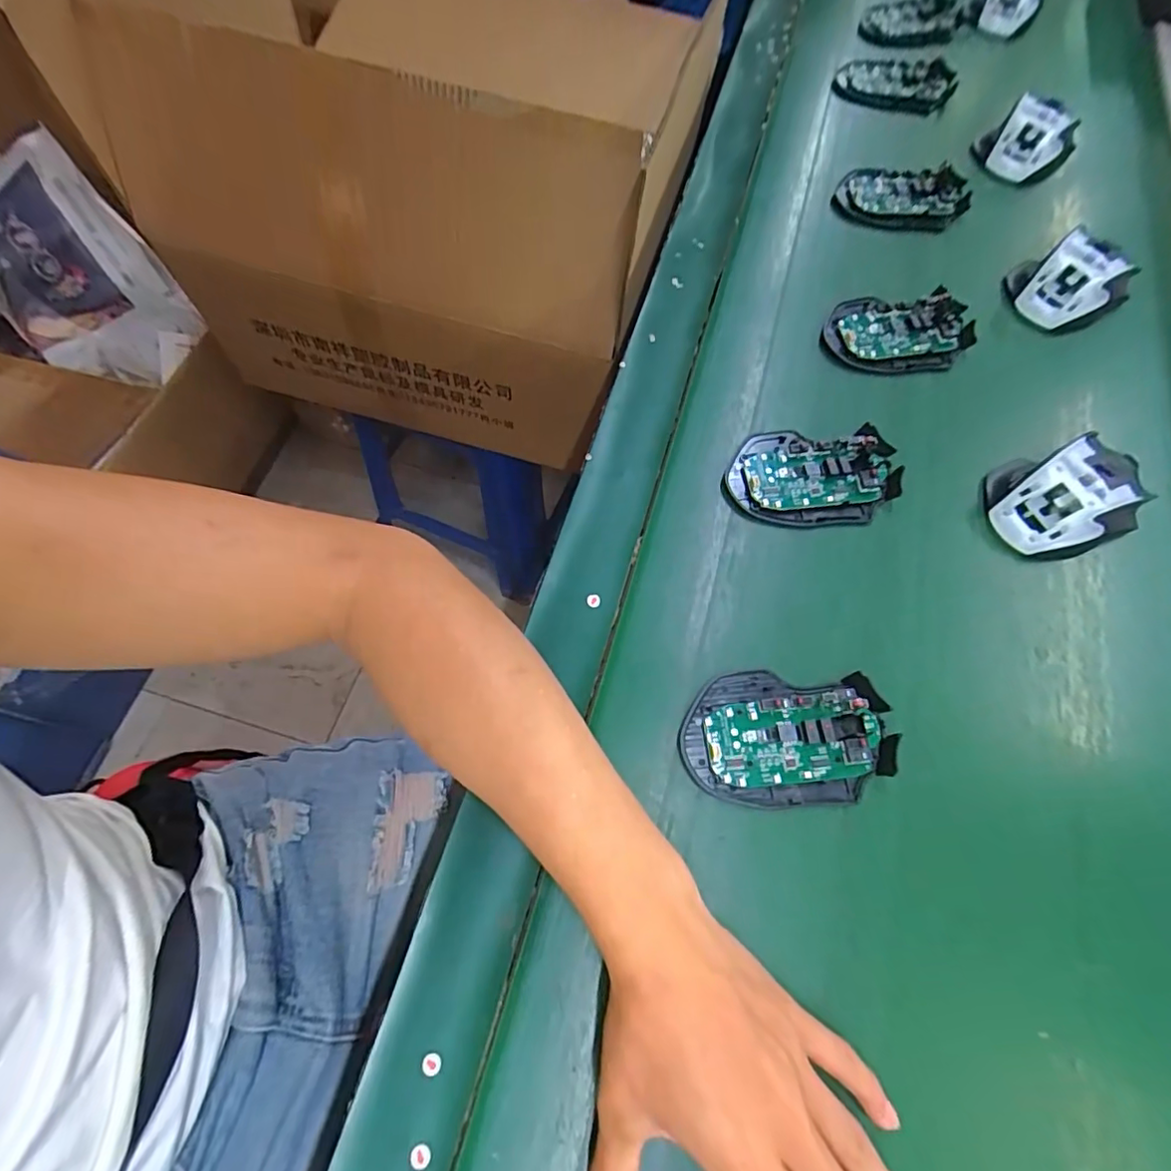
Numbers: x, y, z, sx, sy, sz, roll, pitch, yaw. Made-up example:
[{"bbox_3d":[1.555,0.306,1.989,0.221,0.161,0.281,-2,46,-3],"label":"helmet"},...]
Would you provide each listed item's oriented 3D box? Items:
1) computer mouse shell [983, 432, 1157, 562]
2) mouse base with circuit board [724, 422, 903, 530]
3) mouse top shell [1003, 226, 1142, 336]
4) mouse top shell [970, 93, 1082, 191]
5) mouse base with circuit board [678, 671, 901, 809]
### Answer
[{"bbox_3d":[0.324,-0.060,0.386,0.091,0.035,0.072,-17,69,-10],"label":"computer mouse shell"},{"bbox_3d":[0.156,-0.075,0.394,0.113,0.018,0.071,0,67,-3],"label":"mouse base with circuit board"},{"bbox_3d":[0.397,-0.249,0.470,0.079,0.037,0.075,-36,74,-16],"label":"mouse top shell"},{"bbox_3d":[0.417,-0.419,0.545,0.073,0.041,0.076,39,71,13],"label":"mouse top shell"},{"bbox_3d":[0.113,0.084,0.322,0.113,0.019,0.072,-1,67,-3],"label":"mouse base with circuit board"}]

